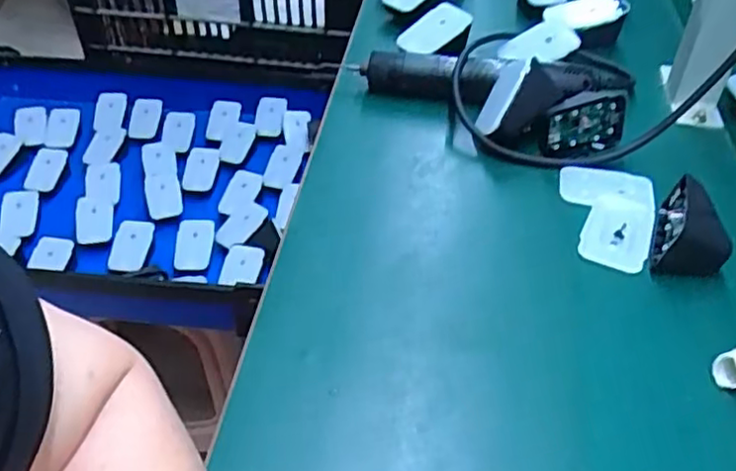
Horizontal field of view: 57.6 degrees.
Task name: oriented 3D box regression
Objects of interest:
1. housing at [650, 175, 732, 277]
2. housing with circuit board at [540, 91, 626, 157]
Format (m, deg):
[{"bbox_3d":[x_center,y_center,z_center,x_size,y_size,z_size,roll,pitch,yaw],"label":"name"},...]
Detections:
[{"bbox_3d":[0.223,-0.005,0.459,0.044,0.039,0.066,14,45,13],"label":"housing"},{"bbox_3d":[0.171,-0.090,0.542,0.071,0.046,0.024,-13,25,-11],"label":"housing with circuit board"}]

